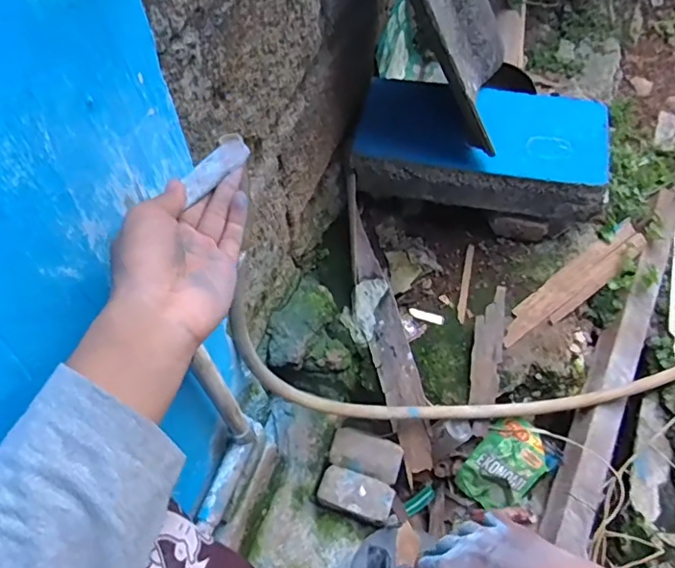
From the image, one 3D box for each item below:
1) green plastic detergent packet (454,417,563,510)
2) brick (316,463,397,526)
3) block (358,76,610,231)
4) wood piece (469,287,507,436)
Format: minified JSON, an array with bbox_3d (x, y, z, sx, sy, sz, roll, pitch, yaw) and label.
[{"bbox_3d":[0.255,0.281,0.821,0.100,0.020,0.147,42,107,16],"label":"green plastic detergent packet"},{"bbox_3d":[0.027,0.305,0.778,0.105,0.035,0.054,19,60,13],"label":"brick"},{"bbox_3d":[0.234,-0.228,0.896,0.392,0.116,0.198,12,59,8],"label":"block"},{"bbox_3d":[0.234,0.117,0.843,0.047,0.025,0.232,10,76,10],"label":"wood piece"}]

